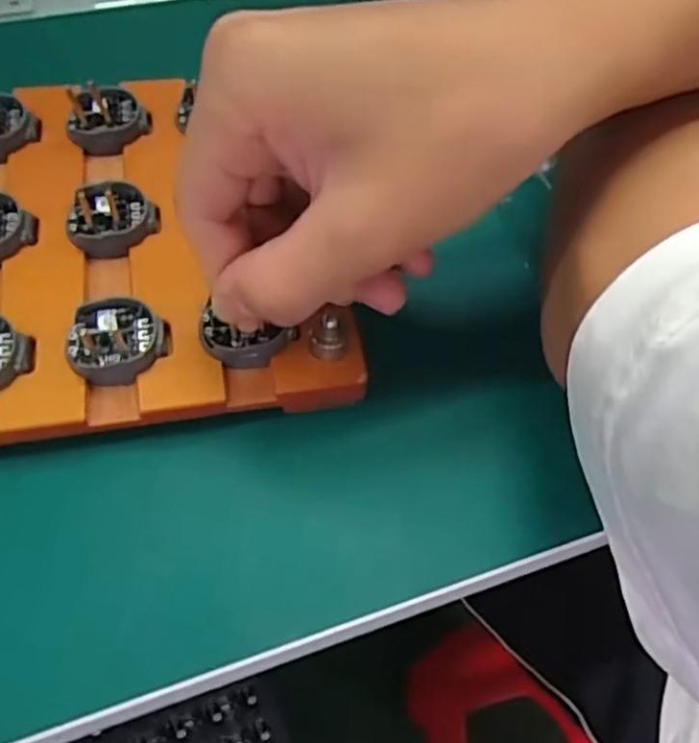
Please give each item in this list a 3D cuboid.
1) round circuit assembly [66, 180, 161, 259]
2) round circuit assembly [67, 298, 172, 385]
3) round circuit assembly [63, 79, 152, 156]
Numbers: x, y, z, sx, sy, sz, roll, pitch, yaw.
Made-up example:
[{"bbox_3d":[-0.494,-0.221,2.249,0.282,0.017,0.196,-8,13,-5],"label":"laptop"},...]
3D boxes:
[{"bbox_3d":[-0.081,-0.052,0.236,0.028,0.009,0.026,2,57,-3],"label":"round circuit assembly"},{"bbox_3d":[-0.071,-0.009,0.210,0.028,0.008,0.025,11,57,3],"label":"round circuit assembly"},{"bbox_3d":[-0.091,-0.095,0.258,0.027,0.016,0.027,2,57,-3],"label":"round circuit assembly"}]

